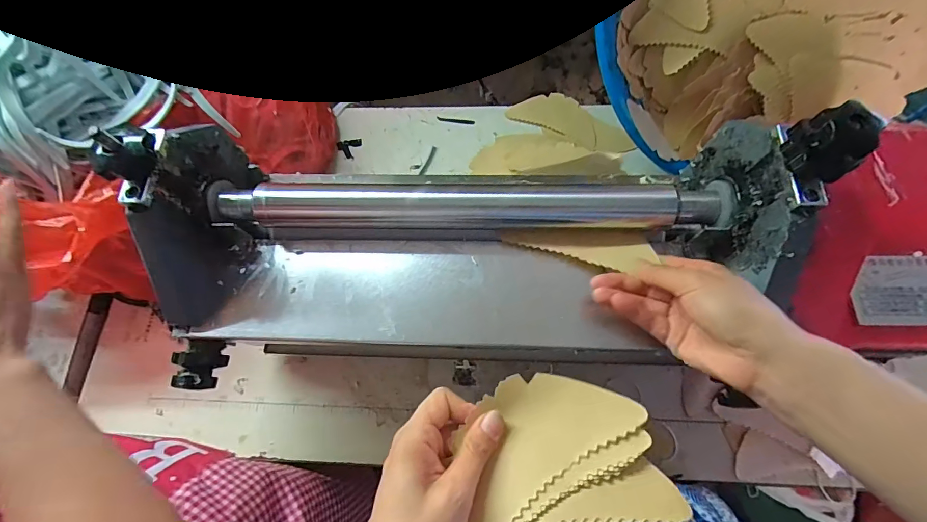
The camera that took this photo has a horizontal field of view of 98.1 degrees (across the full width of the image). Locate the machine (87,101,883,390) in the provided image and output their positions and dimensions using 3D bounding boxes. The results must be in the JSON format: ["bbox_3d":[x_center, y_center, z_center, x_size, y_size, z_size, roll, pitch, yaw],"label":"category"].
[{"bbox_3d":[-0.005,-0.033,0.352,0.528,0.191,0.235,-3,71,0],"label":"machine"}]

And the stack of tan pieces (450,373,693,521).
[{"bbox_3d":[0.050,0.133,0.267,0.151,0.021,0.103,-15,71,-4],"label":"stack of tan pieces"}]

